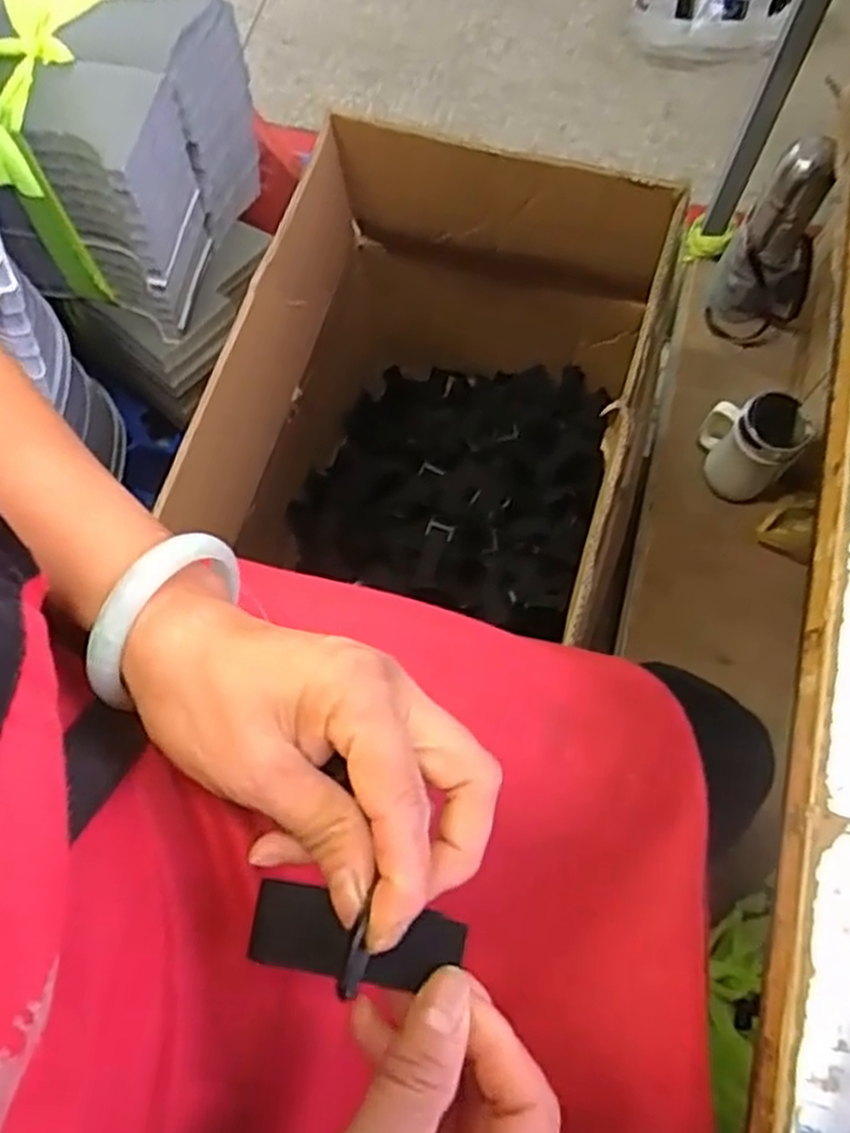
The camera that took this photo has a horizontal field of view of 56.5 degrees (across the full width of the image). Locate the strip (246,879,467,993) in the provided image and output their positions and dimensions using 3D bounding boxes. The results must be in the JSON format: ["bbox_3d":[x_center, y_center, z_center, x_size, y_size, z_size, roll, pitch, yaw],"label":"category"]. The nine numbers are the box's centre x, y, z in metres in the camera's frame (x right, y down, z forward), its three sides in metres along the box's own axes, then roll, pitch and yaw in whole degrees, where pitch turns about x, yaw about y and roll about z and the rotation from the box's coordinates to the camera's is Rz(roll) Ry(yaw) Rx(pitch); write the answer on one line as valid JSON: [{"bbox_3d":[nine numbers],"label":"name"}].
[{"bbox_3d":[-0.022,0.119,0.254,0.068,0.004,0.025,8,65,5],"label":"strip"}]

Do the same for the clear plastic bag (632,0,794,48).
[{"bbox_3d":[0.491,-0.955,1.376,0.249,0.142,0.050,10,72,4],"label":"clear plastic bag"}]

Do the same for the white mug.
[{"bbox_3d":[0.376,-0.144,0.917,0.076,0.127,0.107,-29,73,-8],"label":"white mug"}]

